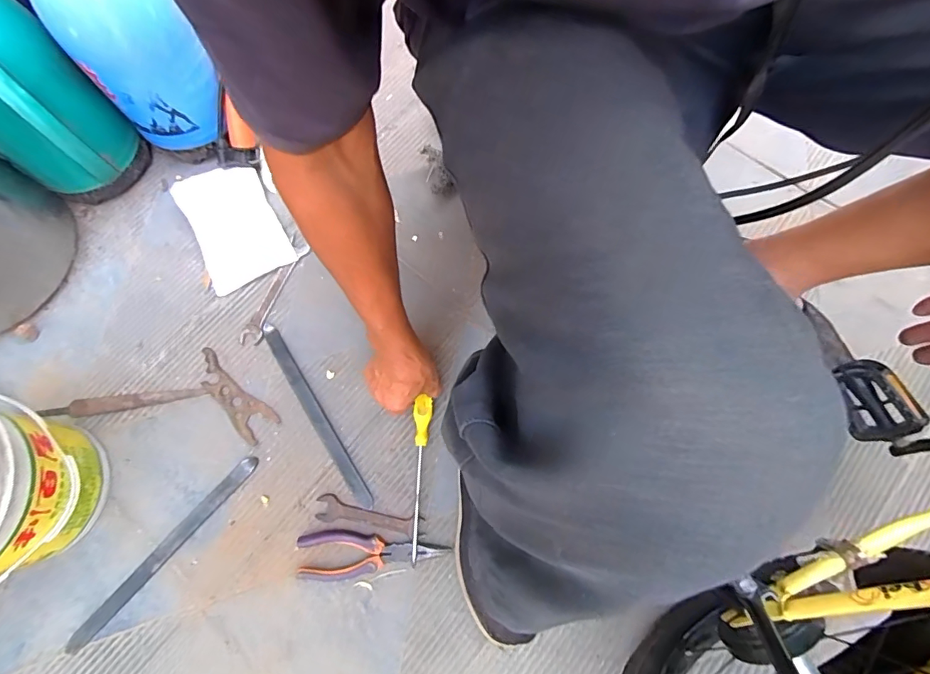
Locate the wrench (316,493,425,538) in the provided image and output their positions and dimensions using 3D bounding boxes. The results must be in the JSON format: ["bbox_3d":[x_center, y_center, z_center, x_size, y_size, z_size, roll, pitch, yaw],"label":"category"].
[{"bbox_3d":[-0.122,0.230,0.581,0.139,0.011,0.031,11,73,4],"label":"wrench"}]

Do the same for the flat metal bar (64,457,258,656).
[{"bbox_3d":[-0.374,0.265,0.571,0.024,0.005,0.282,40,76,10],"label":"flat metal bar"}]

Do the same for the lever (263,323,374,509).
[{"bbox_3d":[-0.206,0.103,0.627,0.019,0.009,0.292,-32,75,-9],"label":"lever"}]

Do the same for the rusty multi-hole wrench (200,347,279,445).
[{"bbox_3d":[-0.325,0.082,0.635,0.156,0.004,0.047,41,77,12],"label":"rusty multi-hole wrench"}]

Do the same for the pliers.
[{"bbox_3d":[-0.115,0.272,0.567,0.179,0.016,0.056,-1,72,0],"label":"pliers"}]

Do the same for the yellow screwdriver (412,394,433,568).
[{"bbox_3d":[-0.061,0.180,0.587,0.024,0.025,0.198,4,77,-1],"label":"yellow screwdriver"}]

